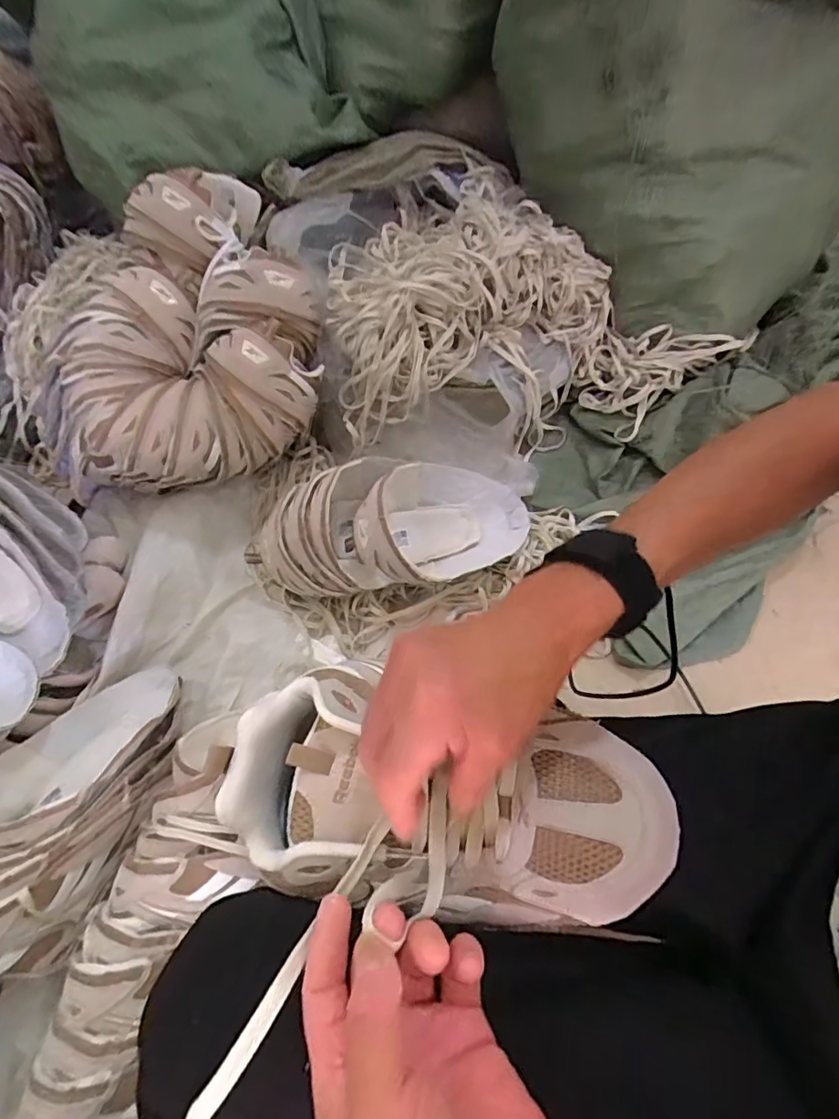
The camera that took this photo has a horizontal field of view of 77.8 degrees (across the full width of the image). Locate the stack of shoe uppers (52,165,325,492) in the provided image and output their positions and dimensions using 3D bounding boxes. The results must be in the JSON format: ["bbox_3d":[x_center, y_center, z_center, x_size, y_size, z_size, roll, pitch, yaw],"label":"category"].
[{"bbox_3d":[-0.337,-0.328,0.729,0.383,0.203,0.395,-9,62,-2],"label":"stack of shoe uppers"}]

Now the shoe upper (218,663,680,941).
[{"bbox_3d":[0.012,0.126,0.281,0.235,0.075,0.113,9,62,7],"label":"shoe upper"}]

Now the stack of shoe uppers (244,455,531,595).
[{"bbox_3d":[-0.041,-0.043,0.692,0.383,0.108,0.168,-5,61,0],"label":"stack of shoe uppers"}]

